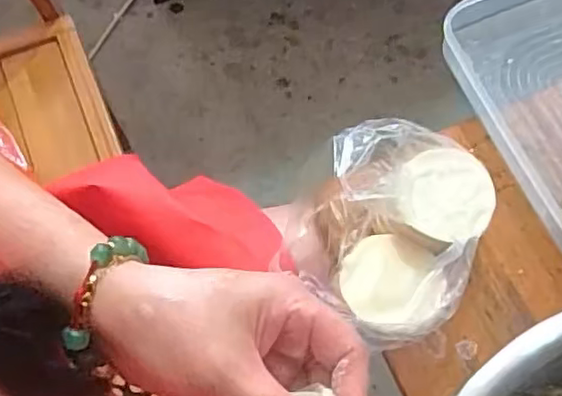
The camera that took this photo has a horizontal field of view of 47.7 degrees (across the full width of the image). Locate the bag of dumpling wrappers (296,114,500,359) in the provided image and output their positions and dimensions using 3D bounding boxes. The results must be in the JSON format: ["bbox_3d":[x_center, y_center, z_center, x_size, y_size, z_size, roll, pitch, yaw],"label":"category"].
[{"bbox_3d":[0.082,0.023,0.464,0.120,0.085,0.151,23,70,8],"label":"bag of dumpling wrappers"}]

